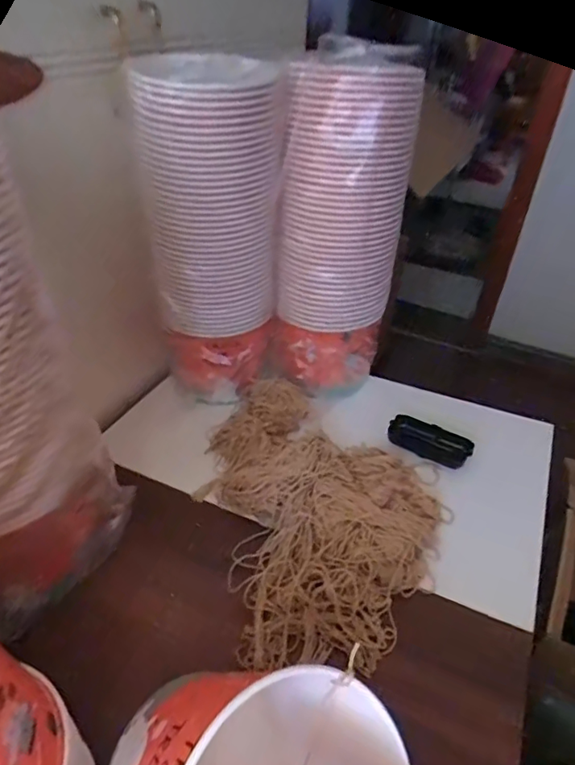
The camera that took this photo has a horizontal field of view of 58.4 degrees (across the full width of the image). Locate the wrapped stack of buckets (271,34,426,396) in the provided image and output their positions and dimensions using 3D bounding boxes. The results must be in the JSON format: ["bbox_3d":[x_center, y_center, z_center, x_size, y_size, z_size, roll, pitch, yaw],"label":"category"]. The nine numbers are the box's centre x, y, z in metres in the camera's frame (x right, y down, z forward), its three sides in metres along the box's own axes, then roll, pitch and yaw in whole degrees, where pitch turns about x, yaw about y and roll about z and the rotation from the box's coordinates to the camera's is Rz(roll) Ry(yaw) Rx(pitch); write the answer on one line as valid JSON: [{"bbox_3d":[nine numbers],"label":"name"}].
[{"bbox_3d":[0.071,-0.194,0.680,0.144,0.398,0.148,11,38,11],"label":"wrapped stack of buckets"}]

